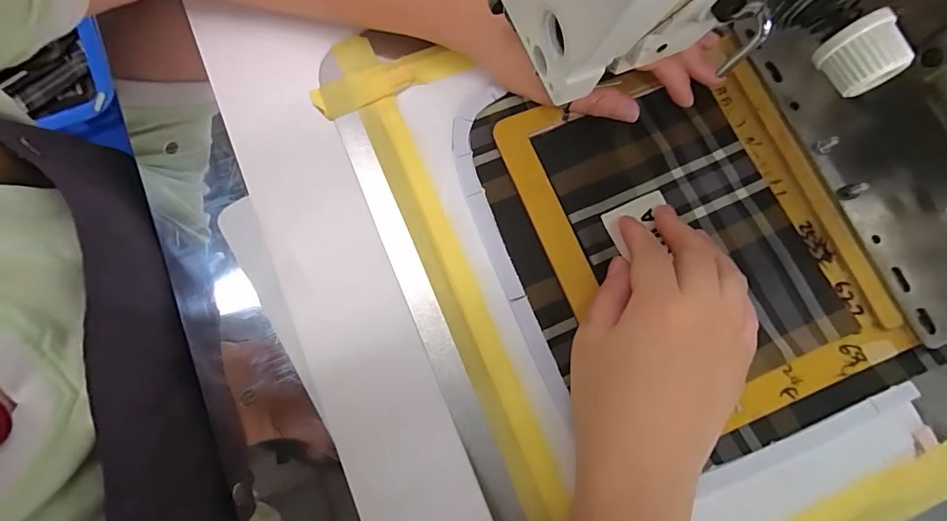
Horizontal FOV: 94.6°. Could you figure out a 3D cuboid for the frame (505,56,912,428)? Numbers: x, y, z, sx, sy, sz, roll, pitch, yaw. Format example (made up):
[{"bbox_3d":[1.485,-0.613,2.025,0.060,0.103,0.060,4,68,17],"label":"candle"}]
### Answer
[{"bbox_3d":[0.129,-0.016,0.257,0.170,0.008,0.217,-22,80,-4],"label":"frame"}]

